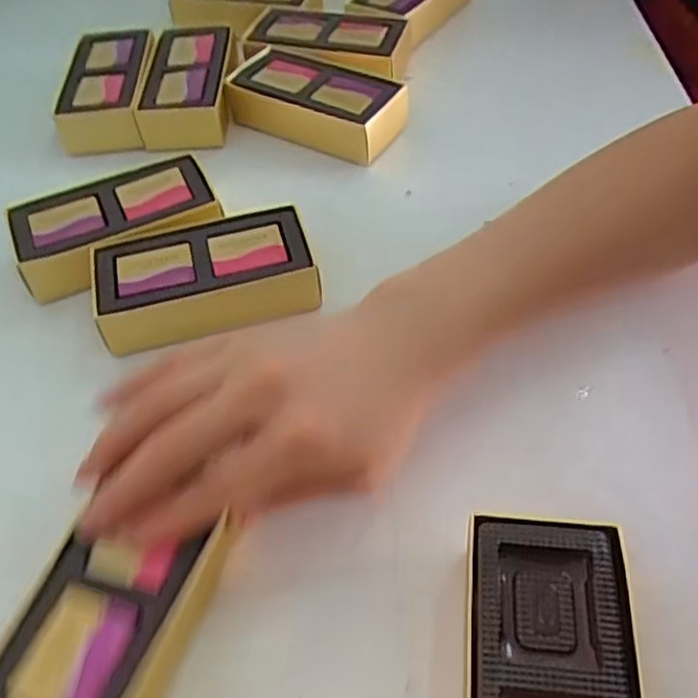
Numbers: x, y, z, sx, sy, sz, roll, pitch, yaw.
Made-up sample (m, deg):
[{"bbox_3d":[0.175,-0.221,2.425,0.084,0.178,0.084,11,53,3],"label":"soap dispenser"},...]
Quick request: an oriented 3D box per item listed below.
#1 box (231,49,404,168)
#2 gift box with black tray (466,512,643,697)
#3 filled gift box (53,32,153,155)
[{"bbox_3d":[-0.024,-0.170,0.484,0.115,0.034,0.059,23,55,21],"label":"box"},{"bbox_3d":[0.070,0.120,0.245,0.056,0.032,0.113,4,51,7],"label":"gift box with black tray"},{"bbox_3d":[-0.173,-0.188,0.504,0.055,0.033,0.118,-6,50,-2],"label":"filled gift box"}]

